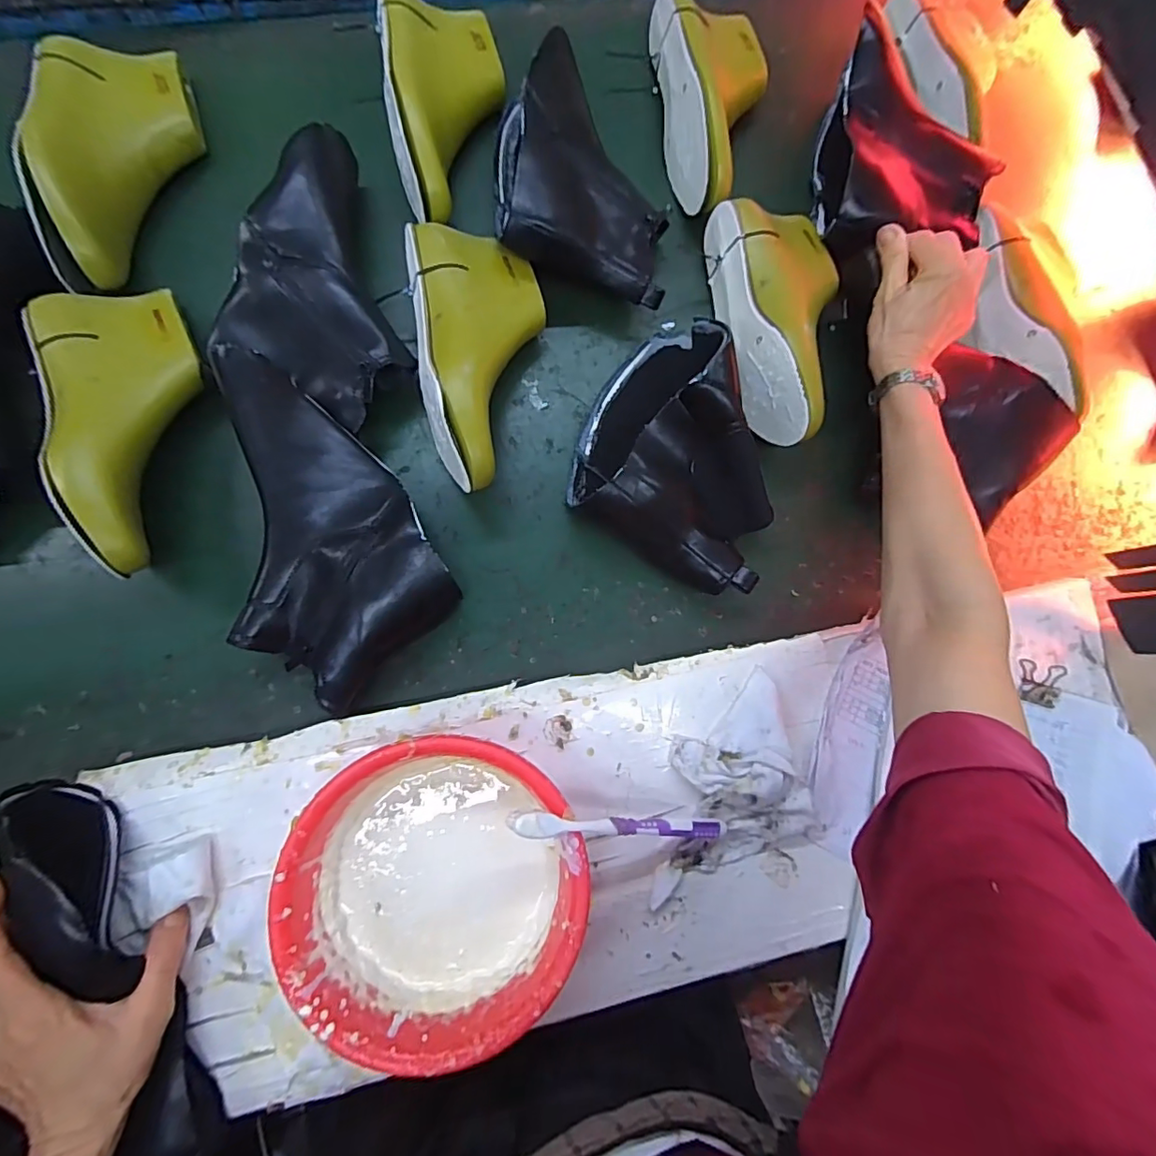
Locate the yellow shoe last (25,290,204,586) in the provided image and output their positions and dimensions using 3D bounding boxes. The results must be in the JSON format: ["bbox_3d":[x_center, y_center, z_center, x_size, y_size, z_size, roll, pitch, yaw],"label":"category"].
[{"bbox_3d":[-0.361,-0.128,0.430,0.104,0.072,0.236,-21,84,-8],"label":"yellow shoe last"}]

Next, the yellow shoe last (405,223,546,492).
[{"bbox_3d":[-0.084,-0.193,0.464,0.111,0.081,0.236,-5,82,-6],"label":"yellow shoe last"}]

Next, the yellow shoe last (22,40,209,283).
[{"bbox_3d":[-0.402,-0.380,0.472,0.107,0.083,0.228,-16,82,-7],"label":"yellow shoe last"}]

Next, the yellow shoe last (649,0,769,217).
[{"bbox_3d":[0.148,-0.492,0.541,0.110,0.081,0.250,-5,81,-5],"label":"yellow shoe last"}]

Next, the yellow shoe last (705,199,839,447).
[{"bbox_3d":[0.202,-0.246,0.500,0.113,0.072,0.243,-5,82,-6],"label":"yellow shoe last"}]

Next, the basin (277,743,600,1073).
[{"bbox_3d":[-0.093,0.206,0.366,0.183,0.075,0.185,1,82,-5],"label":"basin"}]

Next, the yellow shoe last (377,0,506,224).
[{"bbox_3d":[-0.123,-0.449,0.497,0.109,0.074,0.237,-7,81,-6],"label":"yellow shoe last"}]

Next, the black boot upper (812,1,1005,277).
[{"bbox_3d":[0.317,-0.413,0.539,0.146,0.090,0.241,3,82,-5],"label":"black boot upper"}]

